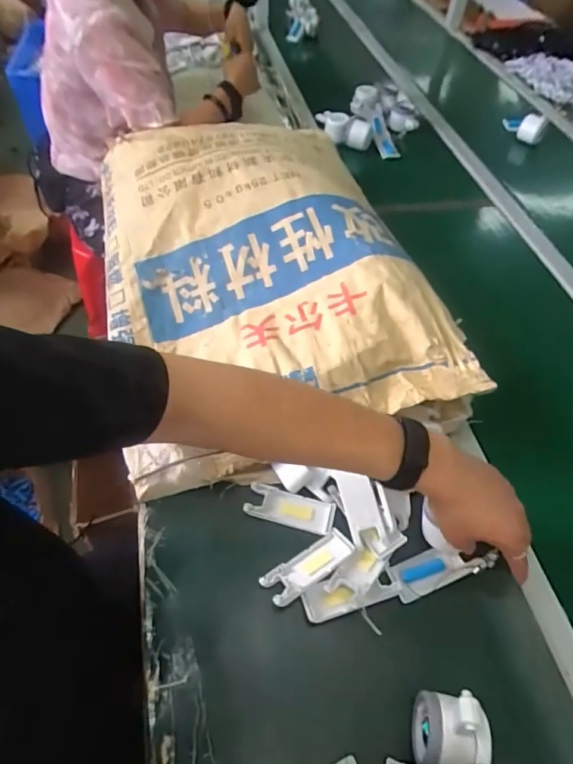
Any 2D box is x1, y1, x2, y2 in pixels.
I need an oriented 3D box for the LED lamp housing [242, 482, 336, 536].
[{"bbox_3d":[0.005,0.152,0.559,0.103,0.012,0.038,14,53,7],"label":"LED lamp housing"}]

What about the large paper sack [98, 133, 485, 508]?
[{"bbox_3d":[-0.053,-0.193,0.733,0.443,0.149,0.671,-9,54,-10],"label":"large paper sack"}]

